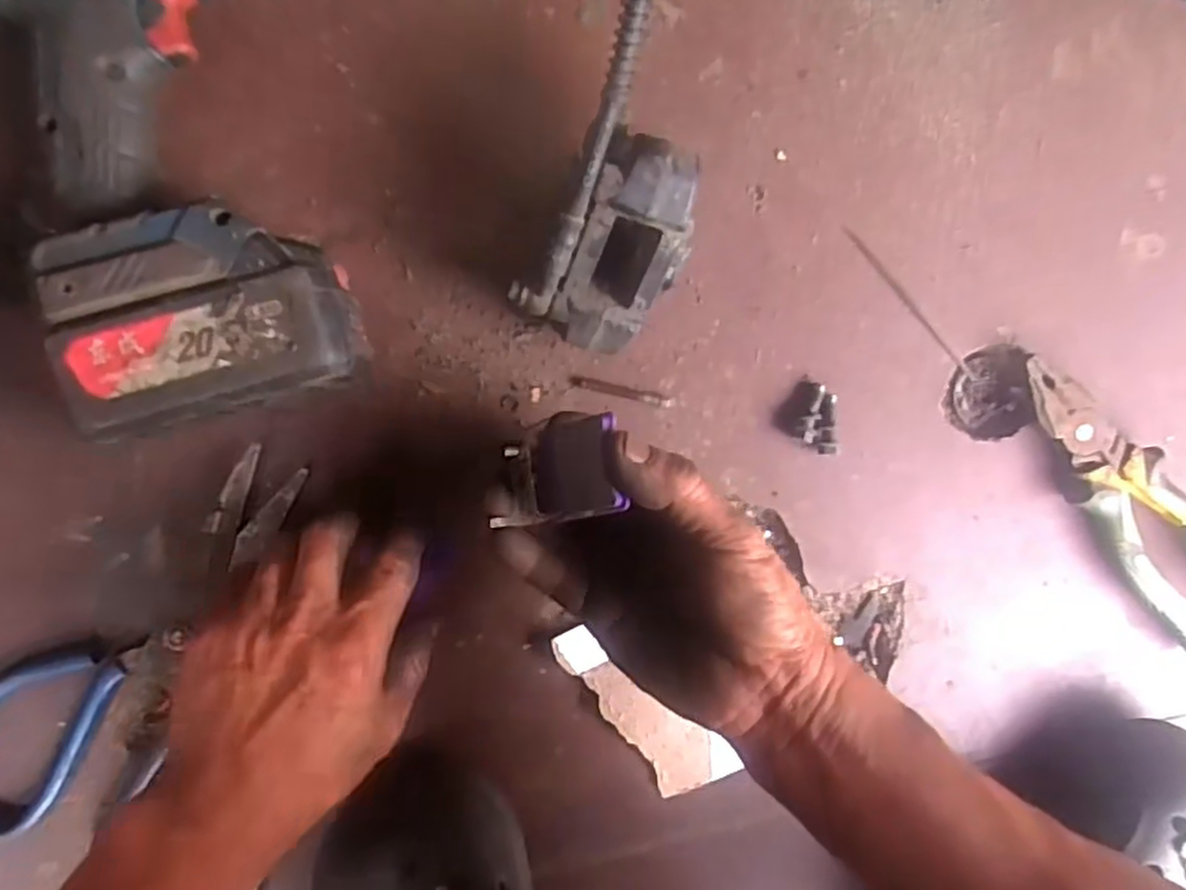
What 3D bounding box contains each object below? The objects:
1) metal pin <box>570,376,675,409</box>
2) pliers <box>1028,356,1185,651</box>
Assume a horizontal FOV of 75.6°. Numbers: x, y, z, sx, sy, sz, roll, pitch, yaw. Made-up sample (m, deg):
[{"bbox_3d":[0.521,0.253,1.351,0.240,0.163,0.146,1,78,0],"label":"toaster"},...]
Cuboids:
[{"bbox_3d":[0.015,-0.027,0.386,0.053,0.004,0.006,13,94,-7],"label":"metal pin"},{"bbox_3d":[0.293,0.034,0.411,0.047,0.024,0.193,-37,98,-1],"label":"pliers"}]

